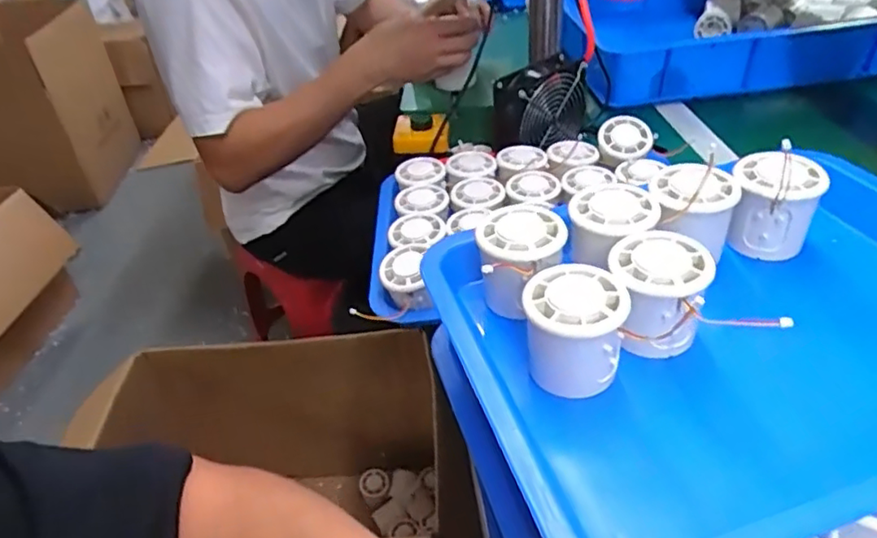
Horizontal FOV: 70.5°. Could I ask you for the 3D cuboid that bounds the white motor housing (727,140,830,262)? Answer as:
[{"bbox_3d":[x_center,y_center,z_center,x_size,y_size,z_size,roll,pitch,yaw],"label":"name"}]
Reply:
[{"bbox_3d":[0.230,-0.043,0.429,0.056,0.064,0.054,16,44,25],"label":"white motor housing"}]

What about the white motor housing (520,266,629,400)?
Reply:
[{"bbox_3d":[0.077,0.037,0.354,0.055,0.058,0.055,0,40,6],"label":"white motor housing"}]

